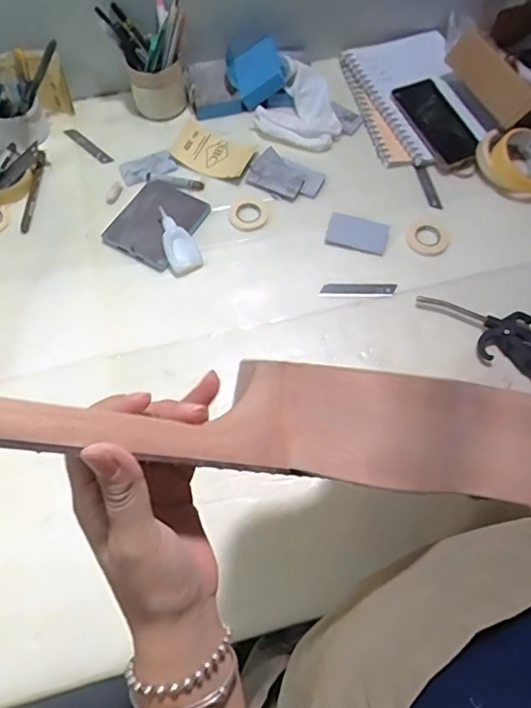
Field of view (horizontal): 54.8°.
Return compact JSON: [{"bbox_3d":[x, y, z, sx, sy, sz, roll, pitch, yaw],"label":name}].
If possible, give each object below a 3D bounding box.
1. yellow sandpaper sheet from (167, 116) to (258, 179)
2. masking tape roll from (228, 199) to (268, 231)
[{"bbox_3d":[-0.077,-0.297,0.756,0.120,0.027,0.071,24,67,10],"label":"yellow sandpaper sheet"},{"bbox_3d":[-0.025,-0.192,0.710,0.053,0.010,0.047,32,69,13],"label":"masking tape roll"}]

